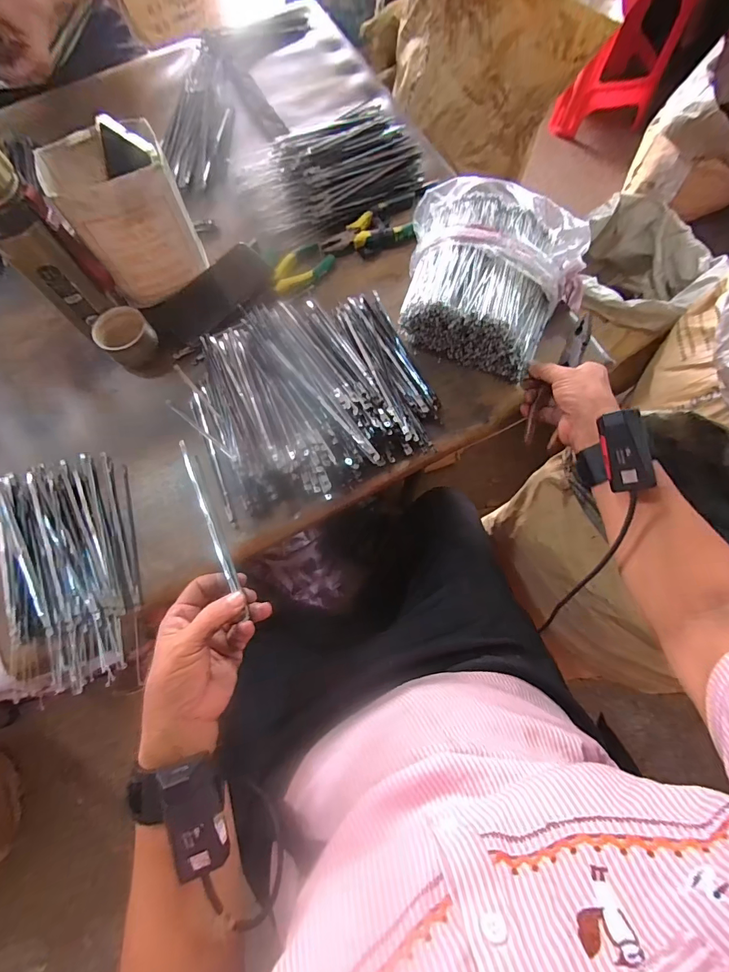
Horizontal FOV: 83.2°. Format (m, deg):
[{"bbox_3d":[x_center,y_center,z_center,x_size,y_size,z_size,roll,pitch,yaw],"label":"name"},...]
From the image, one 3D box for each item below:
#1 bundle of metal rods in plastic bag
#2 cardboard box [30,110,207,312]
[{"bbox_3d":[0.148,-0.255,0.505,0.218,0.085,0.196,24,74,8],"label":"bundle of metal rods in plastic bag"},{"bbox_3d":[-0.272,-0.315,0.484,0.119,0.144,0.103,-31,75,-9],"label":"cardboard box"}]

